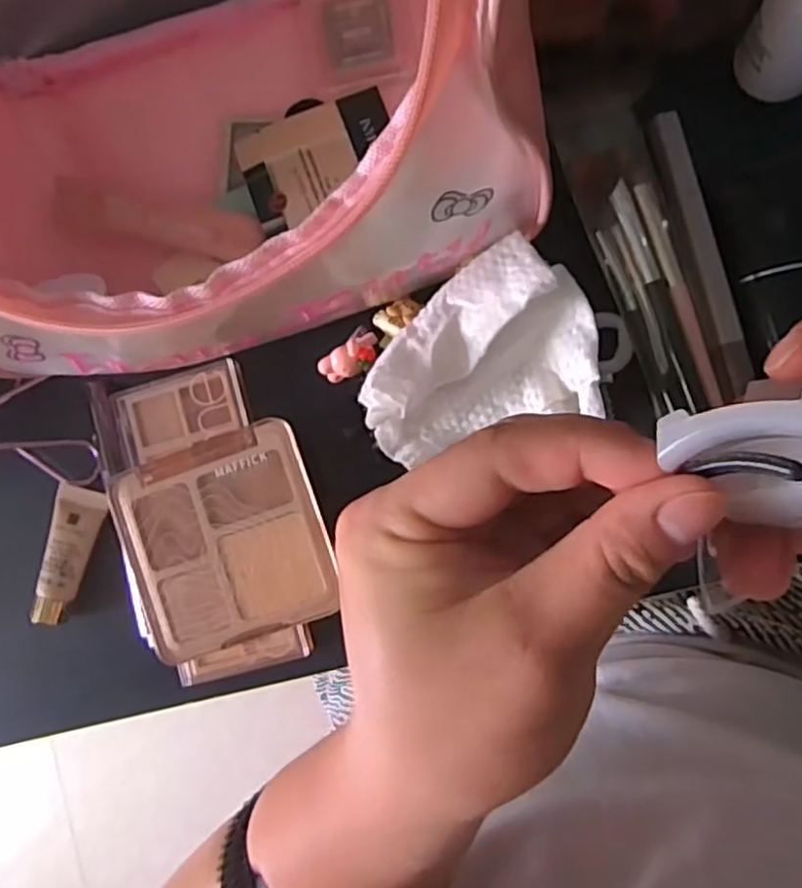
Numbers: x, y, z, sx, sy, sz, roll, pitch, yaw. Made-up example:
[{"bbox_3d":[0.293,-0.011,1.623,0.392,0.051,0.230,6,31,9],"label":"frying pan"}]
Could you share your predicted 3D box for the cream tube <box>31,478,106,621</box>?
[{"bbox_3d":[-0.145,0.047,0.299,0.020,0.009,0.059,9,78,8],"label":"cream tube"}]

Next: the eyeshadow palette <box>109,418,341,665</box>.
[{"bbox_3d":[-0.070,0.039,0.279,0.080,0.016,0.080,-18,86,7],"label":"eyeshadow palette"}]

